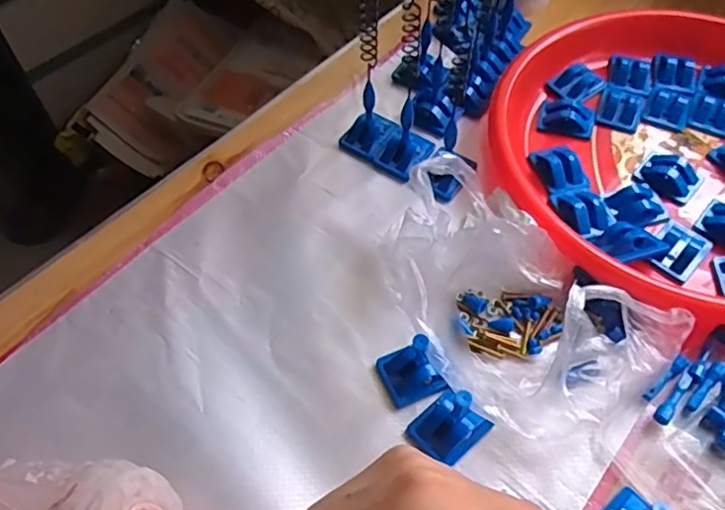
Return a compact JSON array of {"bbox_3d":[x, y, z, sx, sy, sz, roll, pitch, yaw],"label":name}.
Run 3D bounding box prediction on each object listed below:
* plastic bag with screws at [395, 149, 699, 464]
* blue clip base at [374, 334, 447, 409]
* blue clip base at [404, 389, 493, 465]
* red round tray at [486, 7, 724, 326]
[{"bbox_3d":[0.093,0.027,0.383,0.127,0.052,0.193,-37,63,-21],"label":"plastic bag with screws"},{"bbox_3d":[0.029,0.065,0.365,0.032,0.042,0.033,-20,59,-12],"label":"blue clip base"},{"bbox_3d":[0.051,0.093,0.346,0.040,0.040,0.033,-37,63,-21],"label":"blue clip base"},{"bbox_3d":[0.246,-0.080,0.458,0.286,0.034,0.266,0,57,1],"label":"red round tray"}]

